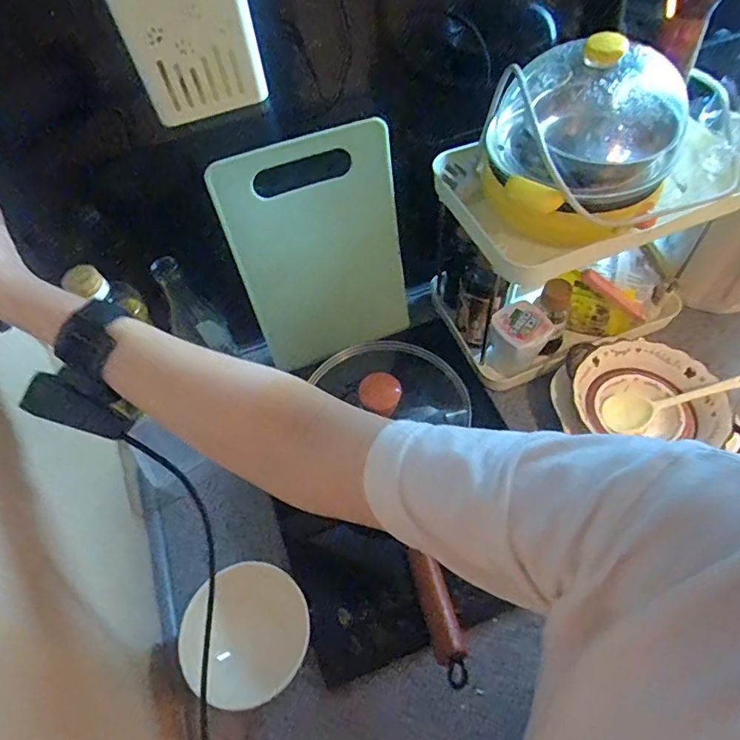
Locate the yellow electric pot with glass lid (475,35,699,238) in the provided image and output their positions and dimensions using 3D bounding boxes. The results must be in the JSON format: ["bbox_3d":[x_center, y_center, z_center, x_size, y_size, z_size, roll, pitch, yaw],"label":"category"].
[{"bbox_3d":[0.205,-0.220,0.494,0.184,0.134,0.159,11,59,11],"label":"yellow electric pot with glass lid"}]

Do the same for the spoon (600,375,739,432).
[{"bbox_3d":[0.341,0.030,0.581,0.160,0.020,0.044,-17,56,14],"label":"spoon"}]

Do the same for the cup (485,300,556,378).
[{"bbox_3d":[0.186,-0.035,0.651,0.059,0.085,0.063,-37,62,-18],"label":"cup"}]

